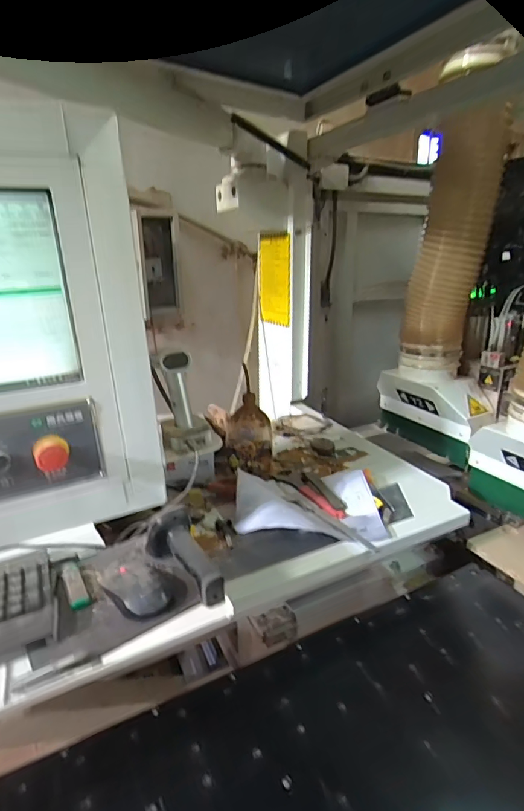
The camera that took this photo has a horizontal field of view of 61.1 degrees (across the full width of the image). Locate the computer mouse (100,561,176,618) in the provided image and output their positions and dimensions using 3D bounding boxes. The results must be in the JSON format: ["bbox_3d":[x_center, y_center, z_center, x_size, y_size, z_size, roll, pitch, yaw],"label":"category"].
[{"bbox_3d":[-0.166,0.224,0.573,0.065,0.032,0.125,-14,23,-33],"label":"computer mouse"}]

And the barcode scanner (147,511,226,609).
[{"bbox_3d":[-0.102,0.197,0.584,0.062,0.069,0.141,-11,22,-28],"label":"barcode scanner"}]

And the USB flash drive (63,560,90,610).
[{"bbox_3d":[-0.244,0.233,0.579,0.023,0.007,0.090,-12,22,-30],"label":"USB flash drive"}]

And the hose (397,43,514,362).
[{"bbox_3d":[0.481,-0.444,1.119,0.188,0.677,0.197,6,20,19],"label":"hose"}]

